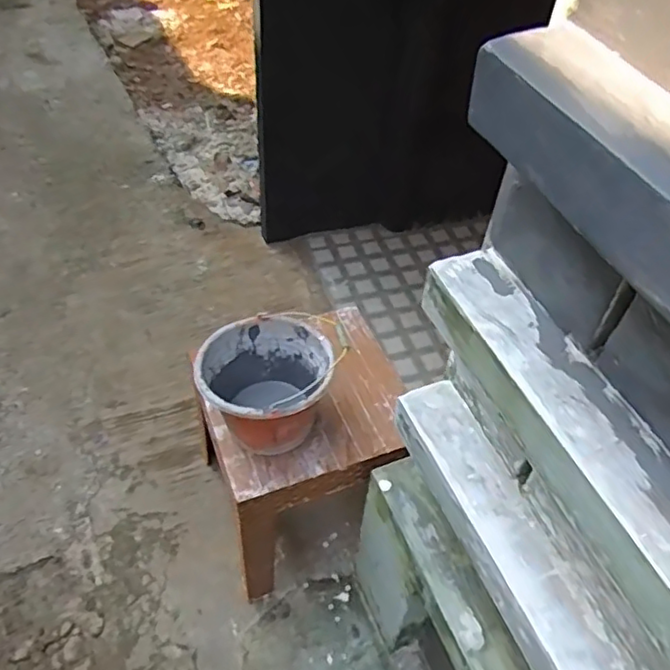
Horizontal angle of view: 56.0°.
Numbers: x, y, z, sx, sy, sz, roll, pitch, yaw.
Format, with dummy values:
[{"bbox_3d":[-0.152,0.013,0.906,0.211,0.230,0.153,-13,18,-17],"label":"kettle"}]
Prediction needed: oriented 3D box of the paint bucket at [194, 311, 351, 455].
[{"bbox_3d":[-0.141,0.107,1.341,0.274,0.229,0.263,2,49,-3],"label":"paint bucket"}]

